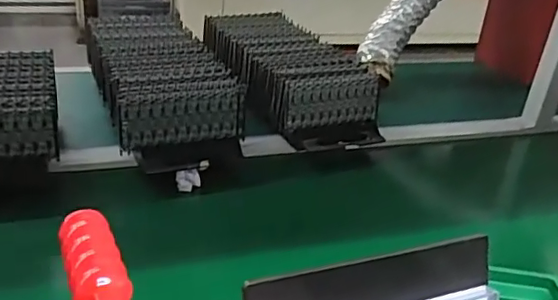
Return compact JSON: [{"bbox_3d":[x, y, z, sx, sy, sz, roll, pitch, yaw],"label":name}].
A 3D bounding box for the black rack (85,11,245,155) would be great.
[{"bbox_3d":[-0.196,-0.122,0.925,0.174,0.075,0.361,-7,31,-24],"label":"black rack"}]

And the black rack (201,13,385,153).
[{"bbox_3d":[0.011,-0.136,1.008,0.172,0.091,0.393,-8,31,-25],"label":"black rack"}]

